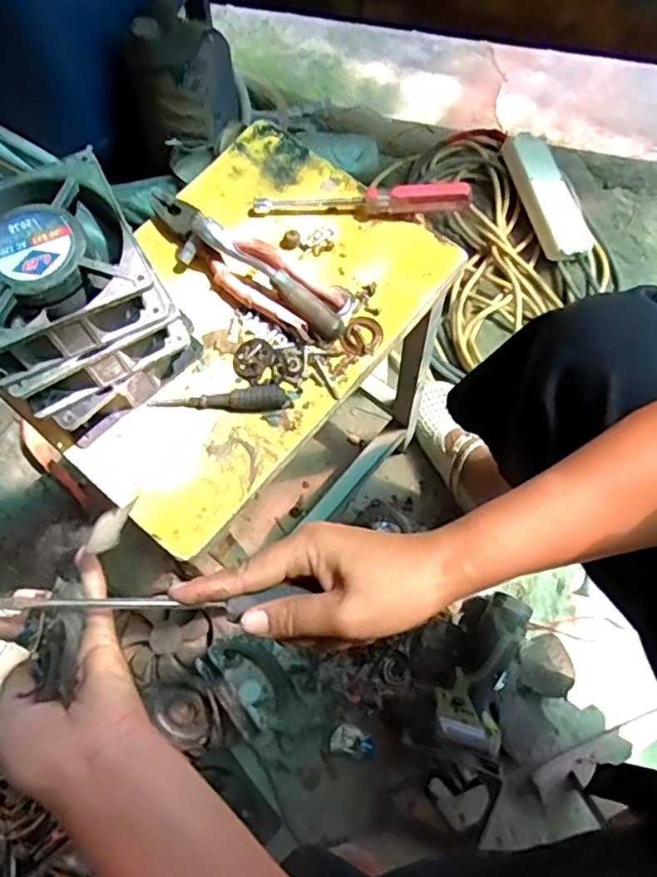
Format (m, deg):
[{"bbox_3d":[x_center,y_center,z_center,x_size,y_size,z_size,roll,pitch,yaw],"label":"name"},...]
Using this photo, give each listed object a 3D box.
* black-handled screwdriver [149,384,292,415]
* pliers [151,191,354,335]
[{"bbox_3d":[-0.082,-0.029,0.483,0.104,0.014,0.018,-1,70,1],"label":"black-handled screwdriver"},{"bbox_3d":[-0.073,-0.145,0.517,0.192,0.031,0.053,33,74,13],"label":"pliers"}]

